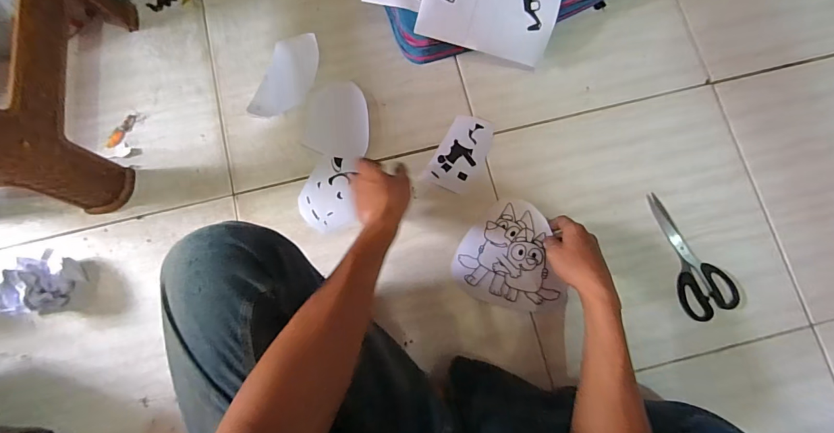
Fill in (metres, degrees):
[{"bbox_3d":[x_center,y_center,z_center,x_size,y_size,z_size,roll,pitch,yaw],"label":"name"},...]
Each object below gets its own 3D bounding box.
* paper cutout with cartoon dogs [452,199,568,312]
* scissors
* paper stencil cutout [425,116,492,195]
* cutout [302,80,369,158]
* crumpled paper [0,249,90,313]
[{"bbox_3d":[0.138,0.054,0.588,0.154,0.023,0.155,9,80,2],"label":"paper cutout with cartoon dogs"},{"bbox_3d":[0.416,0.053,0.597,0.082,0.011,0.192,-13,80,-2],"label":"scissors"},{"bbox_3d":[0.073,-0.103,0.631,0.070,0.004,0.133,27,81,5],"label":"paper stencil cutout"},{"bbox_3d":[-0.128,-0.157,0.637,0.100,0.013,0.124,2,79,0],"label":"cutout"},{"bbox_3d":[-0.547,0.091,0.557,0.102,0.072,0.083,-1,79,0],"label":"crumpled paper"}]

